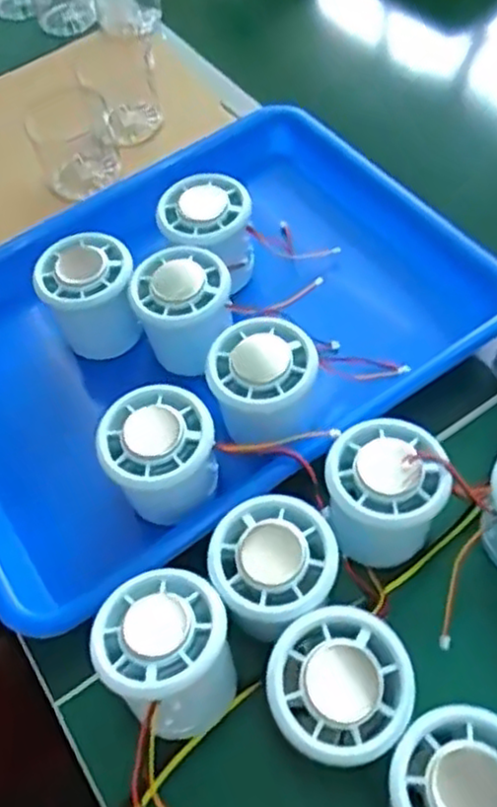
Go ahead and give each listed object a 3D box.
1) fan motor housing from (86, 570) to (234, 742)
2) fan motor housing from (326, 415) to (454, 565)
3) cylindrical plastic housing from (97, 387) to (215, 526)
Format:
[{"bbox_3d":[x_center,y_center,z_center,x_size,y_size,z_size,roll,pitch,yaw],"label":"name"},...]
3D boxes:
[{"bbox_3d":[-0.035,0.111,0.318,0.053,0.060,0.061,-10,57,-3],"label":"fan motor housing"},{"bbox_3d":[0.066,0.044,0.354,0.053,0.061,0.053,-2,57,3],"label":"fan motor housing"},{"bbox_3d":[-0.045,0.028,0.370,0.053,0.059,0.049,-2,57,3],"label":"cylindrical plastic housing"}]

